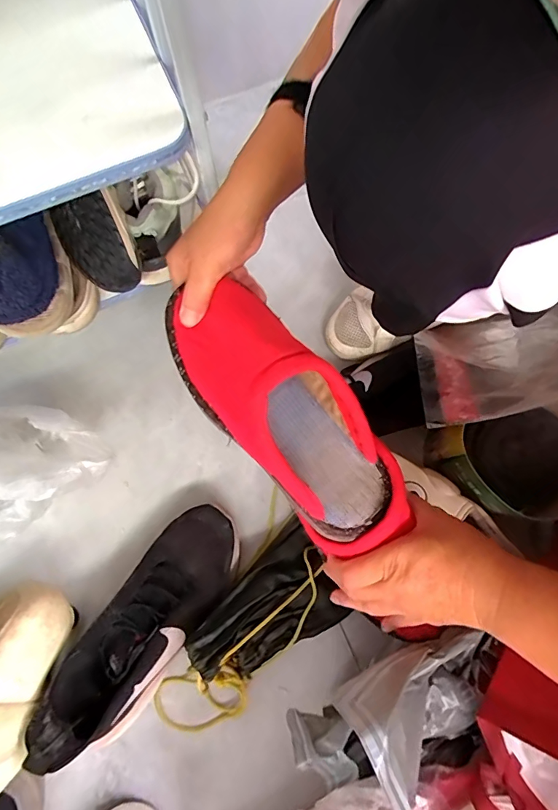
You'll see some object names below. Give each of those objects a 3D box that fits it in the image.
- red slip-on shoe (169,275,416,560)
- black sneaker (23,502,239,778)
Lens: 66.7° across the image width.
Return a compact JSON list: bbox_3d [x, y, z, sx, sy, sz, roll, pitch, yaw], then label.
[{"bbox_3d":[0.004,0.008,0.330,0.088,0.087,0.241,-42,95,-9],"label":"red slip-on shoe"},{"bbox_3d":[-0.139,0.227,0.441,0.093,0.109,0.239,36,80,8],"label":"black sneaker"}]

